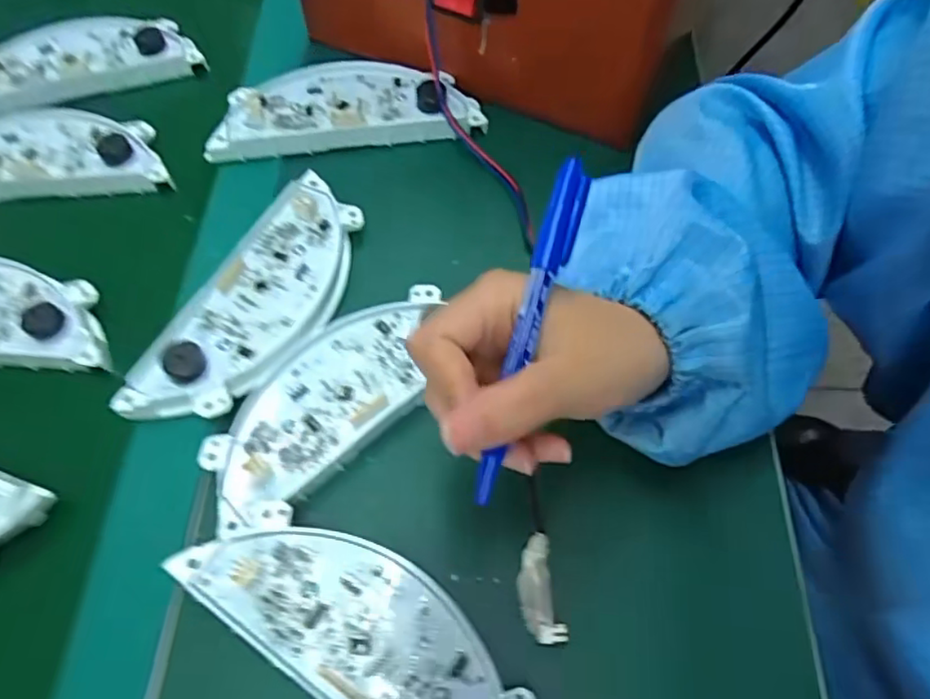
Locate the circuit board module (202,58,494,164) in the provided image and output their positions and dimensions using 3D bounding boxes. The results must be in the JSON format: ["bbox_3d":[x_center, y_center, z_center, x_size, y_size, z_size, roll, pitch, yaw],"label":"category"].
[{"bbox_3d":[-0.081,-0.168,0.423,0.177,0.015,0.066,-5,68,-4],"label":"circuit board module"}]

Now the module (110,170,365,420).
[{"bbox_3d":[-0.114,-0.032,0.346,0.070,0.017,0.172,22,62,12],"label":"module"}]

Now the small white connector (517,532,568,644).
[{"bbox_3d":[0.034,0.110,0.284,0.018,0.006,0.046,-8,60,-5],"label":"small white connector"}]

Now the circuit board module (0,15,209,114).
[{"bbox_3d":[-0.297,-0.218,0.468,0.178,0.019,0.079,-18,62,-11],"label":"circuit board module"}]

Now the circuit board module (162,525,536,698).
[{"bbox_3d":[-0.043,0.122,0.269,0.167,0.020,0.062,31,64,16],"label":"circuit board module"}]

